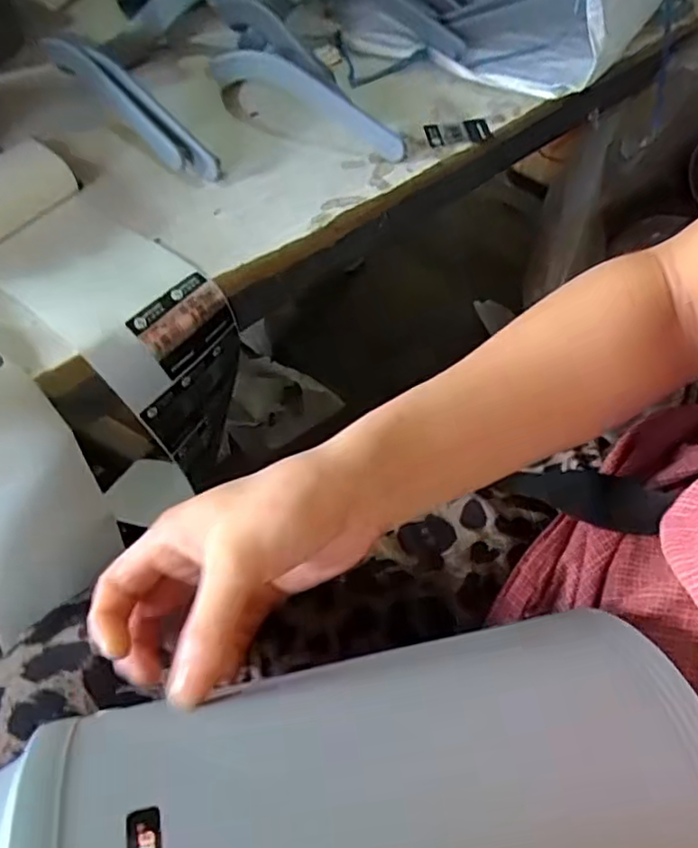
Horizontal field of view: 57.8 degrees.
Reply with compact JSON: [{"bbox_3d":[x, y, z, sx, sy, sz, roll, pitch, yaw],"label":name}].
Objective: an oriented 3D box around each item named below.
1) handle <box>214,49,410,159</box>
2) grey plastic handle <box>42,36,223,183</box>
[{"bbox_3d":[-0.033,-0.260,0.508,0.171,0.047,0.016,27,61,-2],"label":"handle"},{"bbox_3d":[-0.173,-0.250,0.499,0.172,0.035,0.022,40,66,2],"label":"grey plastic handle"}]

